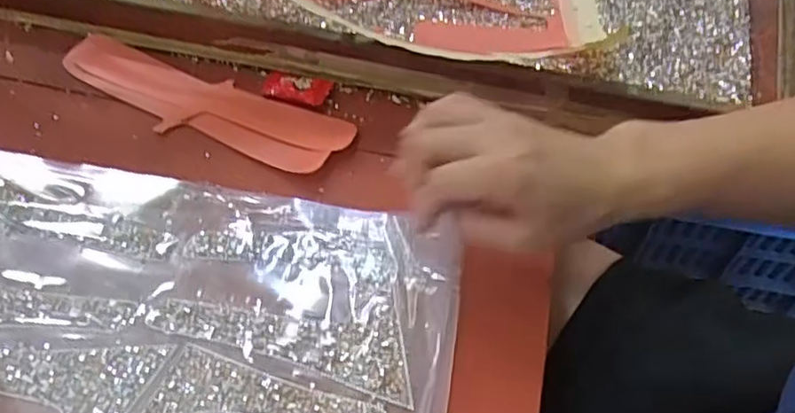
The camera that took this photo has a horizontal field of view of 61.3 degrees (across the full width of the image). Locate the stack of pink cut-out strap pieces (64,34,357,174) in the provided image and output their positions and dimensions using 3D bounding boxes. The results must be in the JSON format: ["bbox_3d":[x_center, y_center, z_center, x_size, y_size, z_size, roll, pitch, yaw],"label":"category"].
[{"bbox_3d":[-0.146,-0.077,0.493,0.230,0.006,0.057,19,56,12],"label":"stack of pink cut-out strap pieces"}]

